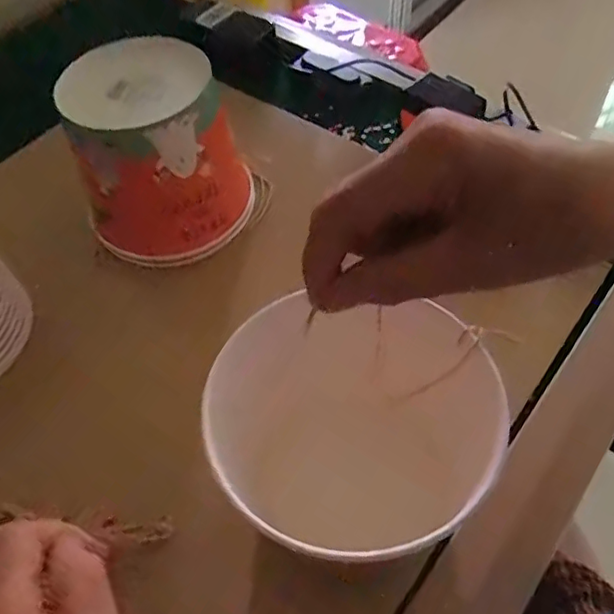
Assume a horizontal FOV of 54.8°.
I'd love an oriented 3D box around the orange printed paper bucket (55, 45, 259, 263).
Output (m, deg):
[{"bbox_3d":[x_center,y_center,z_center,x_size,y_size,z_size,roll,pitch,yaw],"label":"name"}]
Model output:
[{"bbox_3d":[-0.131,-0.145,0.548,0.143,0.141,0.146,-11,54,-5],"label":"orange printed paper bucket"}]

